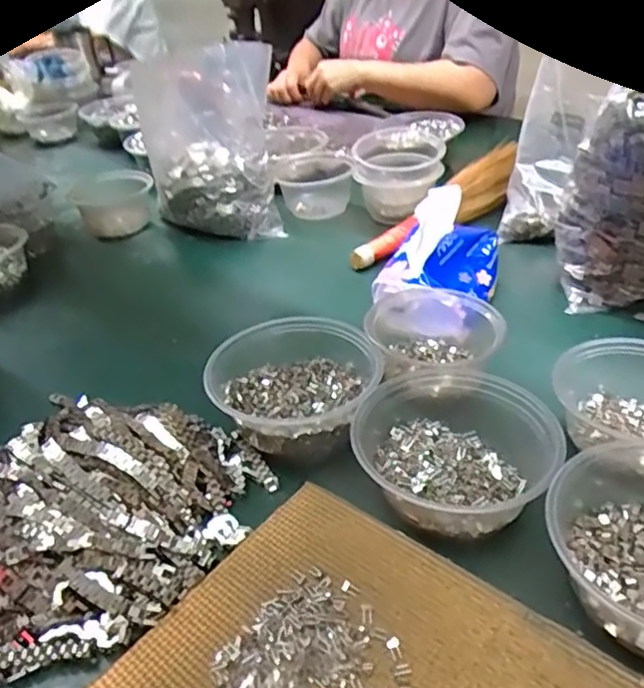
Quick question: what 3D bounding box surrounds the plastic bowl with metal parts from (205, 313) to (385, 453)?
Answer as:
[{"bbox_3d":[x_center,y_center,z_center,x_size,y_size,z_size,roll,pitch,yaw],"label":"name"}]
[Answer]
[{"bbox_3d":[-0.021,0.032,0.506,0.129,0.054,0.124,-4,32,3],"label":"plastic bowl with metal parts"}]

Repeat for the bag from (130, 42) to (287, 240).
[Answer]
[{"bbox_3d":[-0.140,-0.252,0.802,0.161,0.212,0.101,-9,32,-6],"label":"bag"}]

